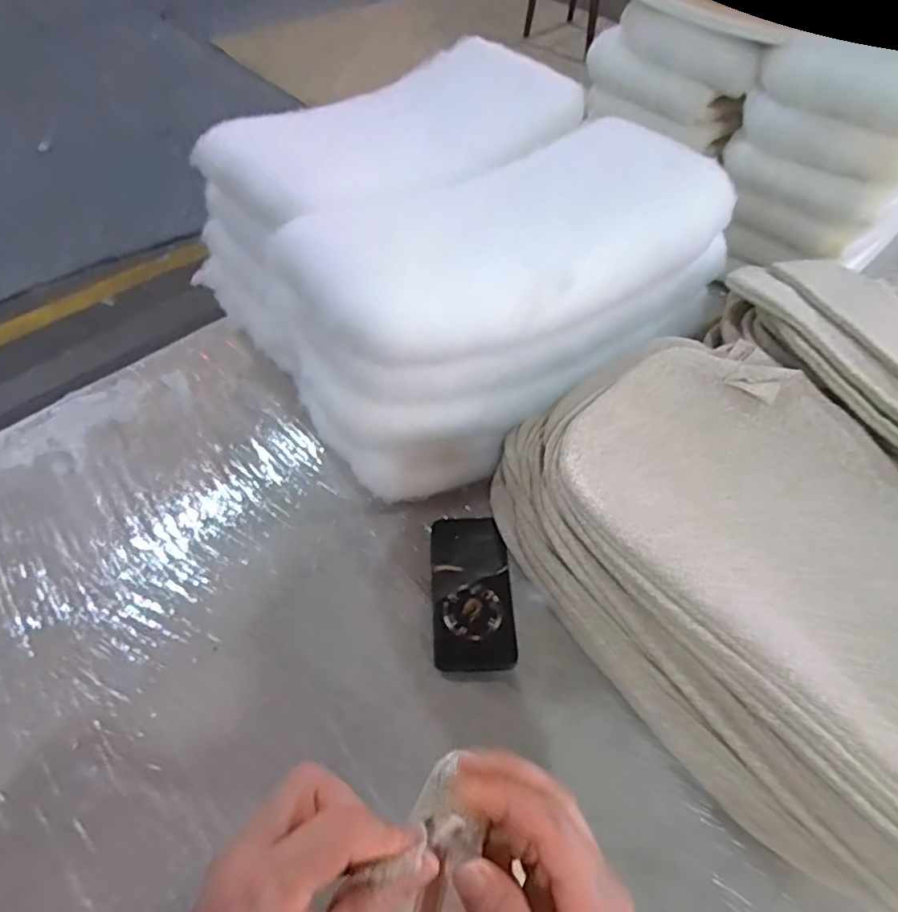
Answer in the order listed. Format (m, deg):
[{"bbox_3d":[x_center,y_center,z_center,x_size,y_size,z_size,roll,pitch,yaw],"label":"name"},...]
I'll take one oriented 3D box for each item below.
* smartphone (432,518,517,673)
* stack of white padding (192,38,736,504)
[{"bbox_3d":[0.024,0.135,0.638,0.079,0.005,0.164,-1,53,-1],"label":"smartphone"},{"bbox_3d":[0.007,-0.232,0.753,0.473,0.264,0.463,-31,59,-21],"label":"stack of white padding"}]

